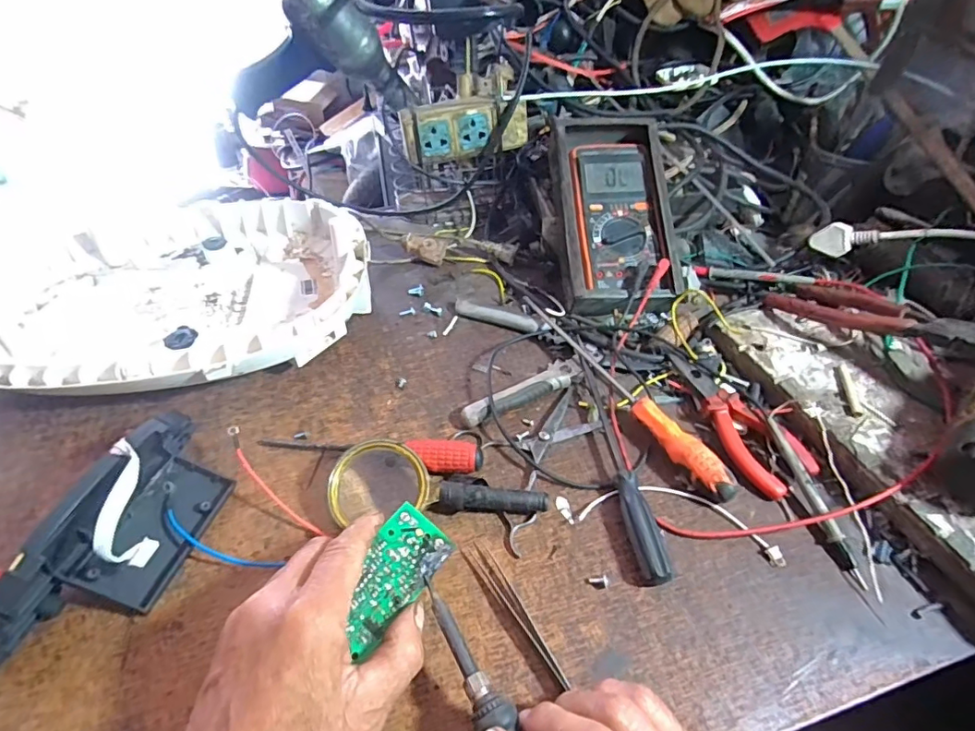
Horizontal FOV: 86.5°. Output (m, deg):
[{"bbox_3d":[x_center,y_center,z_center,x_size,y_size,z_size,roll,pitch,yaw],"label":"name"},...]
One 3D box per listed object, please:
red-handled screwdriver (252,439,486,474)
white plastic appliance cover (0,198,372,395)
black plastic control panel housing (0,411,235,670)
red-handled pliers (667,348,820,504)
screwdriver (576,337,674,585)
[{"bbox_3d":[-0.089,0.067,0.388,0.171,0.021,0.023,1,45,4],"label":"red-handled screwdriver"},{"bbox_3d":[-0.288,-0.061,0.493,0.340,0.069,0.256,-5,45,-2],"label":"white plastic appliance cover"},{"bbox_3d":[-0.224,0.099,0.318,0.063,0.075,0.164,9,46,11],"label":"black plastic control panel housing"},{"bbox_3d":[0.204,0.040,0.419,0.053,0.021,0.135,-13,46,-10],"label":"red-handled pliers"},{"bbox_3d":[0.101,0.062,0.400,0.024,0.020,0.212,-4,45,-2],"label":"screwdriver"}]

